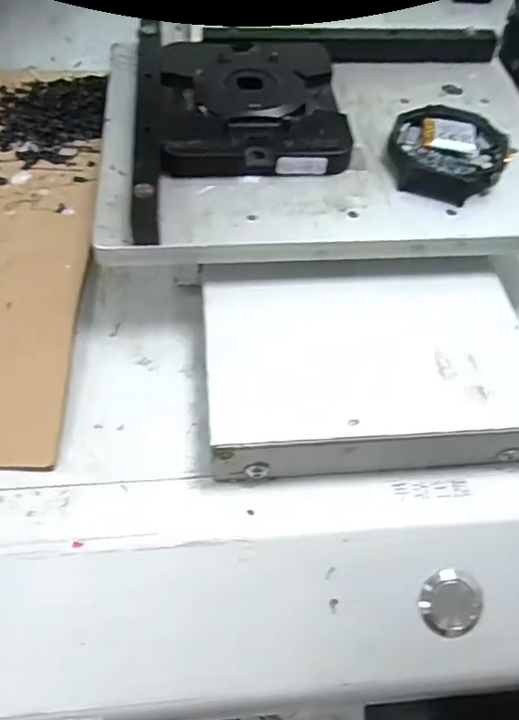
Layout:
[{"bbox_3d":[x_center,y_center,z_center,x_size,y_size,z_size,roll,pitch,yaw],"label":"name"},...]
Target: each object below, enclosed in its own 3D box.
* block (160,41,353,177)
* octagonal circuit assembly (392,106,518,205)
[{"bbox_3d":[-0.004,-0.117,0.264,0.078,0.013,0.090,-1,55,-5],"label":"block"},{"bbox_3d":[0.080,-0.088,0.251,0.049,0.009,0.052,20,56,9],"label":"octagonal circuit assembly"}]

